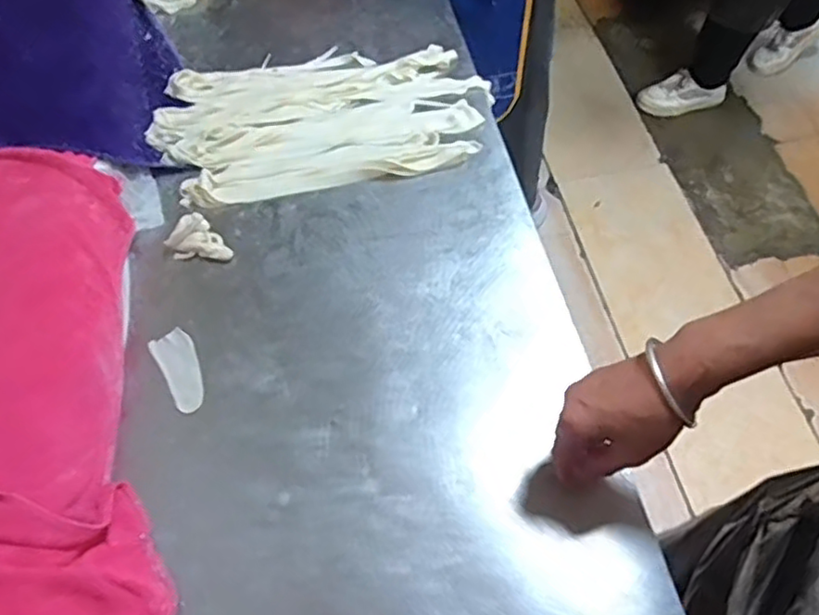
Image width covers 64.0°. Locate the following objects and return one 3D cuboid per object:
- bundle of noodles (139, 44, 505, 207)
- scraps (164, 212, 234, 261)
[{"bbox_3d":[-0.104,-0.225,0.773,0.379,0.012,0.212,-9,61,-2],"label":"bundle of noodles"},{"bbox_3d":[-0.217,-0.066,0.679,0.056,0.027,0.047,35,68,20],"label":"scraps"}]

